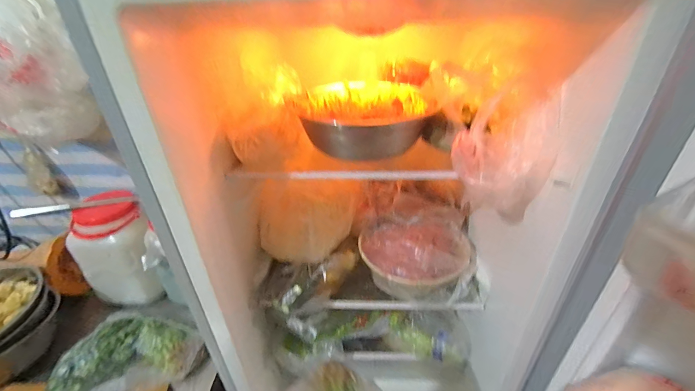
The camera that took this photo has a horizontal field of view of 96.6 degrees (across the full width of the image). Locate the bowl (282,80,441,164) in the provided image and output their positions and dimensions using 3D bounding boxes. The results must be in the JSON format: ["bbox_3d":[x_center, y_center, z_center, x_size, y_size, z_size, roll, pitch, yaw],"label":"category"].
[{"bbox_3d":[0.028,-0.126,0.510,0.202,0.076,0.179,13,35,21],"label":"bowl"}]

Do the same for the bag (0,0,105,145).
[{"bbox_3d":[-0.714,-0.302,0.616,0.289,0.391,0.166,16,36,25],"label":"bag"}]

